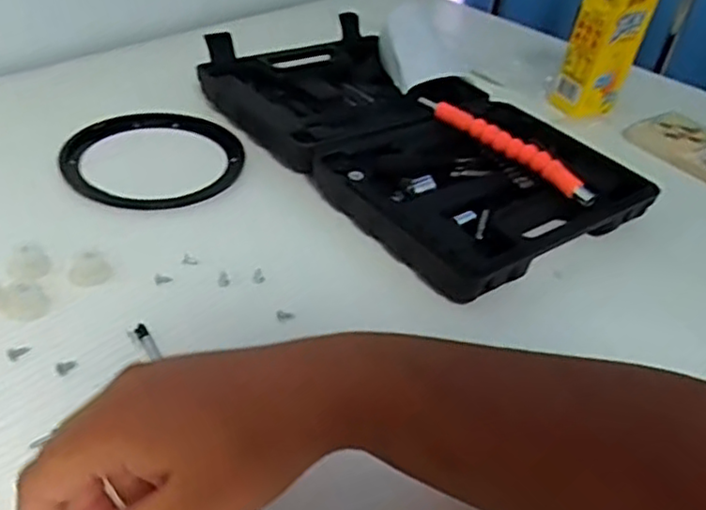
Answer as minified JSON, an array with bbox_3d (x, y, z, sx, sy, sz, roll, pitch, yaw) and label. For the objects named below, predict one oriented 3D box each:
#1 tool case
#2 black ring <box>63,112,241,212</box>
[{"bbox_3d":[0.036,-0.105,0.567,0.222,0.046,0.368,-20,45,-33],"label":"tool case"},{"bbox_3d":[-0.149,-0.075,0.522,0.131,0.010,0.124,0,38,-11],"label":"black ring"}]

